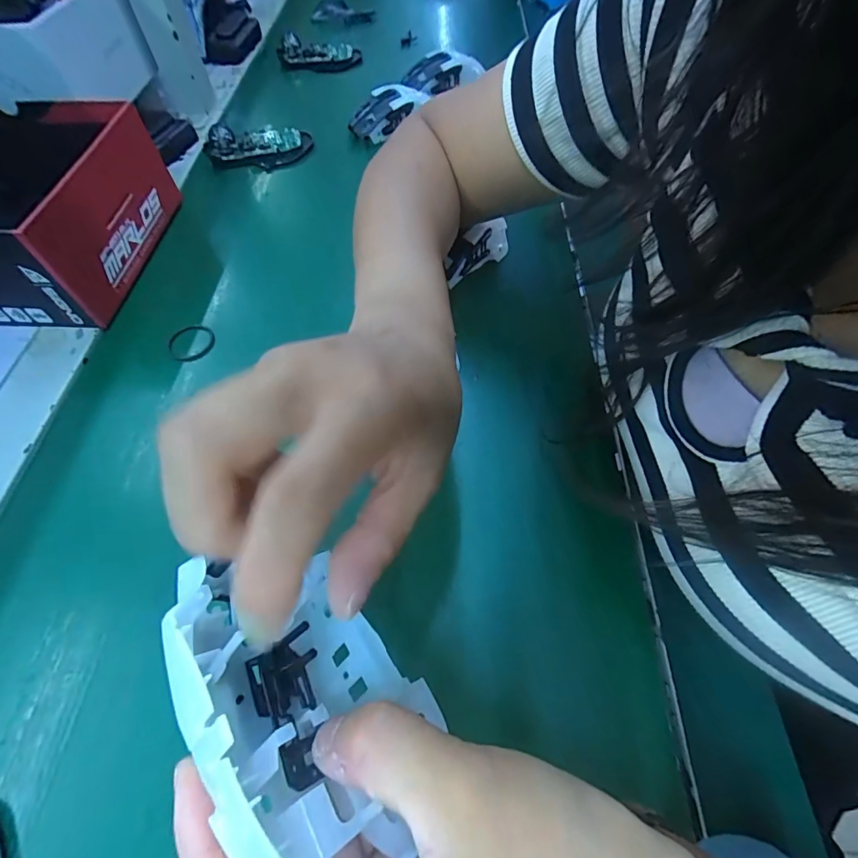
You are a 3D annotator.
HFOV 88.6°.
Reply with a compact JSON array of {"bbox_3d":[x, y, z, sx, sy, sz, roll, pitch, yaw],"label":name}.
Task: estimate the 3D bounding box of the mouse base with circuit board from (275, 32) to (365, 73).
[{"bbox_3d":[-0.157,-0.538,0.627,0.114,0.031,0.053,-12,58,-7],"label":"mouse base with circuit board"}]

